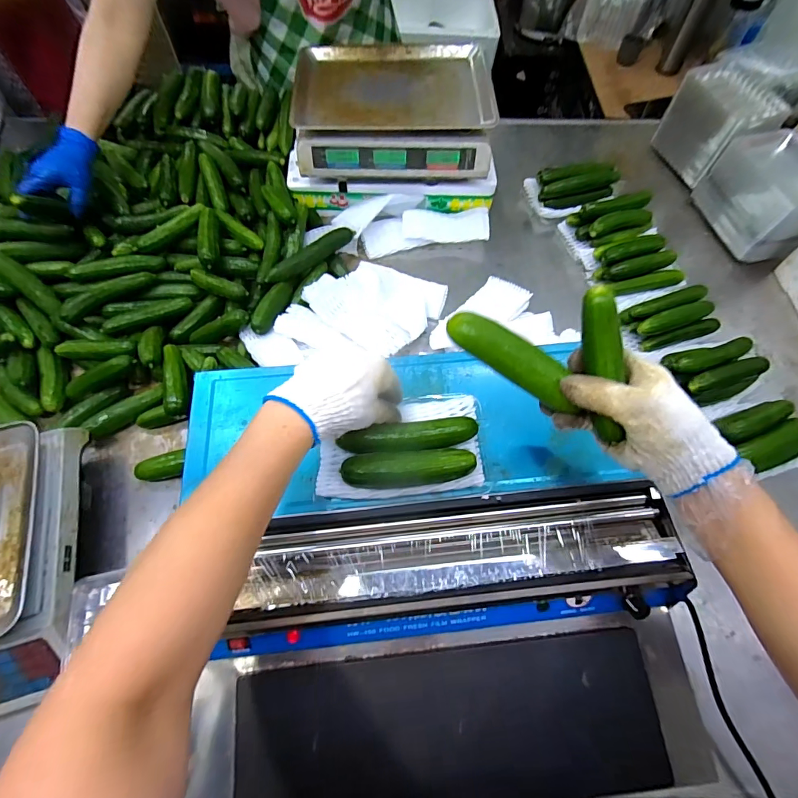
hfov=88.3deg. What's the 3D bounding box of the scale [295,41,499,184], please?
[{"bbox_3d":[-0.010,-0.537,0.775,0.349,0.112,0.274,-1,64,-1],"label":"scale"}]

